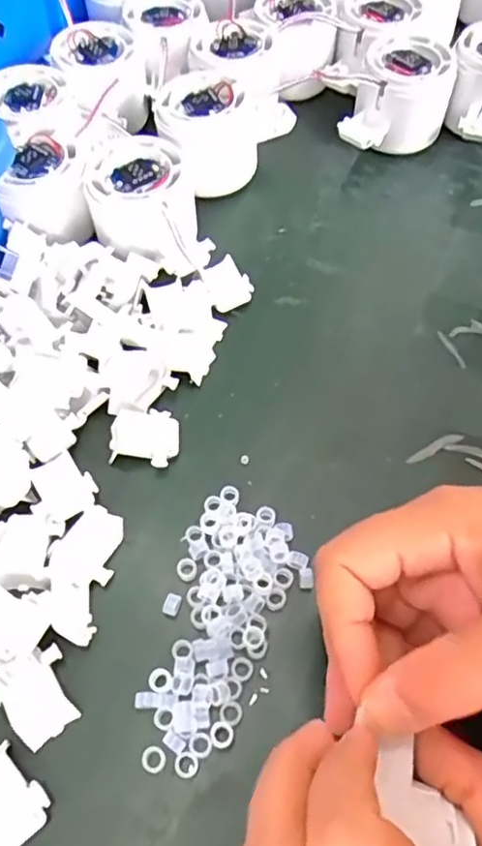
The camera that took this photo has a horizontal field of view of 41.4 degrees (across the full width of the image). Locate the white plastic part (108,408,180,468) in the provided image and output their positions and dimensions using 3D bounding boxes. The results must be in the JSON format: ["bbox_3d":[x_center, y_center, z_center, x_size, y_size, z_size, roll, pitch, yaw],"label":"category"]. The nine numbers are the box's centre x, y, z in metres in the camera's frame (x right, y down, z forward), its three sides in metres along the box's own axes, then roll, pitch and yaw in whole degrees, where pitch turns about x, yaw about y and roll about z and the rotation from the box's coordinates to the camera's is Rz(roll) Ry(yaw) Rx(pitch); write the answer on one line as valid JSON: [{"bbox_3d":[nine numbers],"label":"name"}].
[{"bbox_3d":[-0.046,0.007,0.308,0.032,0.007,0.028,1,60,-1],"label":"white plastic part"}]

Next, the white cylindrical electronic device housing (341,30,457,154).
[{"bbox_3d":[0.104,-0.212,0.414,0.060,0.051,0.056,20,62,10],"label":"white cylindrical electronic device housing"}]

